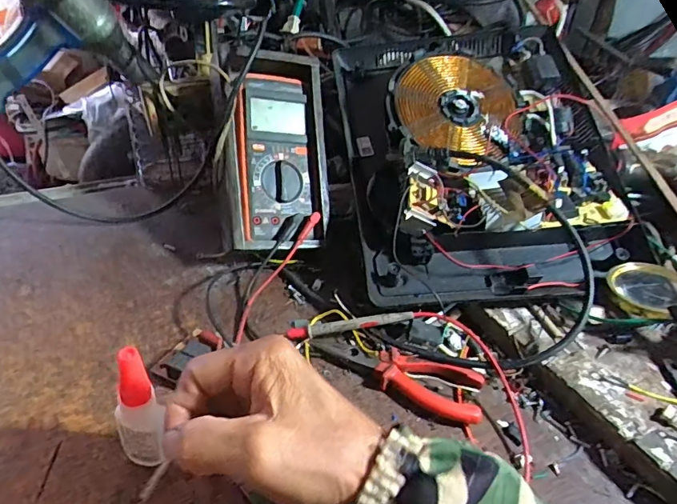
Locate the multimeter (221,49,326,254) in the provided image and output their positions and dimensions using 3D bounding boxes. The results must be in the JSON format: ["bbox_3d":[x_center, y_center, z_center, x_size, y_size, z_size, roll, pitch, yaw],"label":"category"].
[{"bbox_3d":[-0.067,-0.108,0.510,0.105,0.038,0.209,0,81,-25],"label":"multimeter"}]

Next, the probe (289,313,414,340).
[{"bbox_3d":[0.011,0.066,0.440,0.111,0.011,0.011,-9,38,1],"label":"probe"}]

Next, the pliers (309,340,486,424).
[{"bbox_3d":[0.049,0.105,0.416,0.141,0.022,0.047,14,38,11],"label":"pliers"}]

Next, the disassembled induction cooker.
[{"bbox_3d":[0.162,-0.125,0.545,0.305,0.084,0.371,-5,60,-3],"label":"disassembled induction cooker"}]

